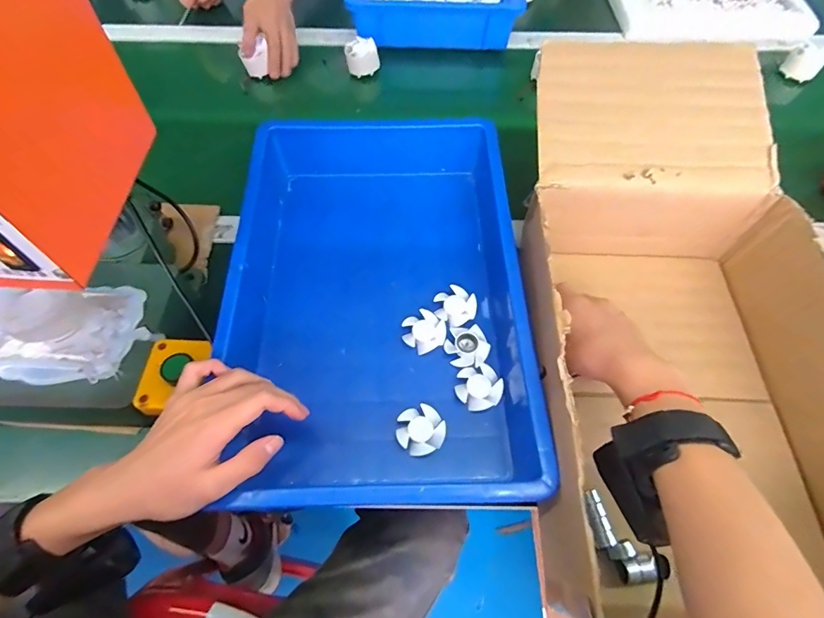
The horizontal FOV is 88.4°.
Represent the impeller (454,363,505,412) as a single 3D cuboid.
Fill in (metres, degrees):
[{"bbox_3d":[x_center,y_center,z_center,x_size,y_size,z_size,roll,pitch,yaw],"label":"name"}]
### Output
[{"bbox_3d":[0.069,0.080,0.431,0.044,0.011,0.045,0,61,0],"label":"impeller"}]

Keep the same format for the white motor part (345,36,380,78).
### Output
[{"bbox_3d":[-0.081,-0.408,0.695,0.053,0.053,0.043,-7,61,-4],"label":"white motor part"}]

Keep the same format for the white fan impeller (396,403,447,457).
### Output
[{"bbox_3d":[0.009,0.118,0.411,0.045,0.013,0.043,0,61,0],"label":"white fan impeller"}]

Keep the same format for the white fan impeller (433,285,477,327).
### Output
[{"bbox_3d":[0.048,-0.003,0.475,0.046,0.010,0.044,0,61,0],"label":"white fan impeller"}]

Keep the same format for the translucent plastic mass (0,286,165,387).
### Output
[{"bbox_3d":[-0.310,0.020,0.374,0.125,0.058,0.087,-37,67,-19],"label":"translucent plastic mass"}]

